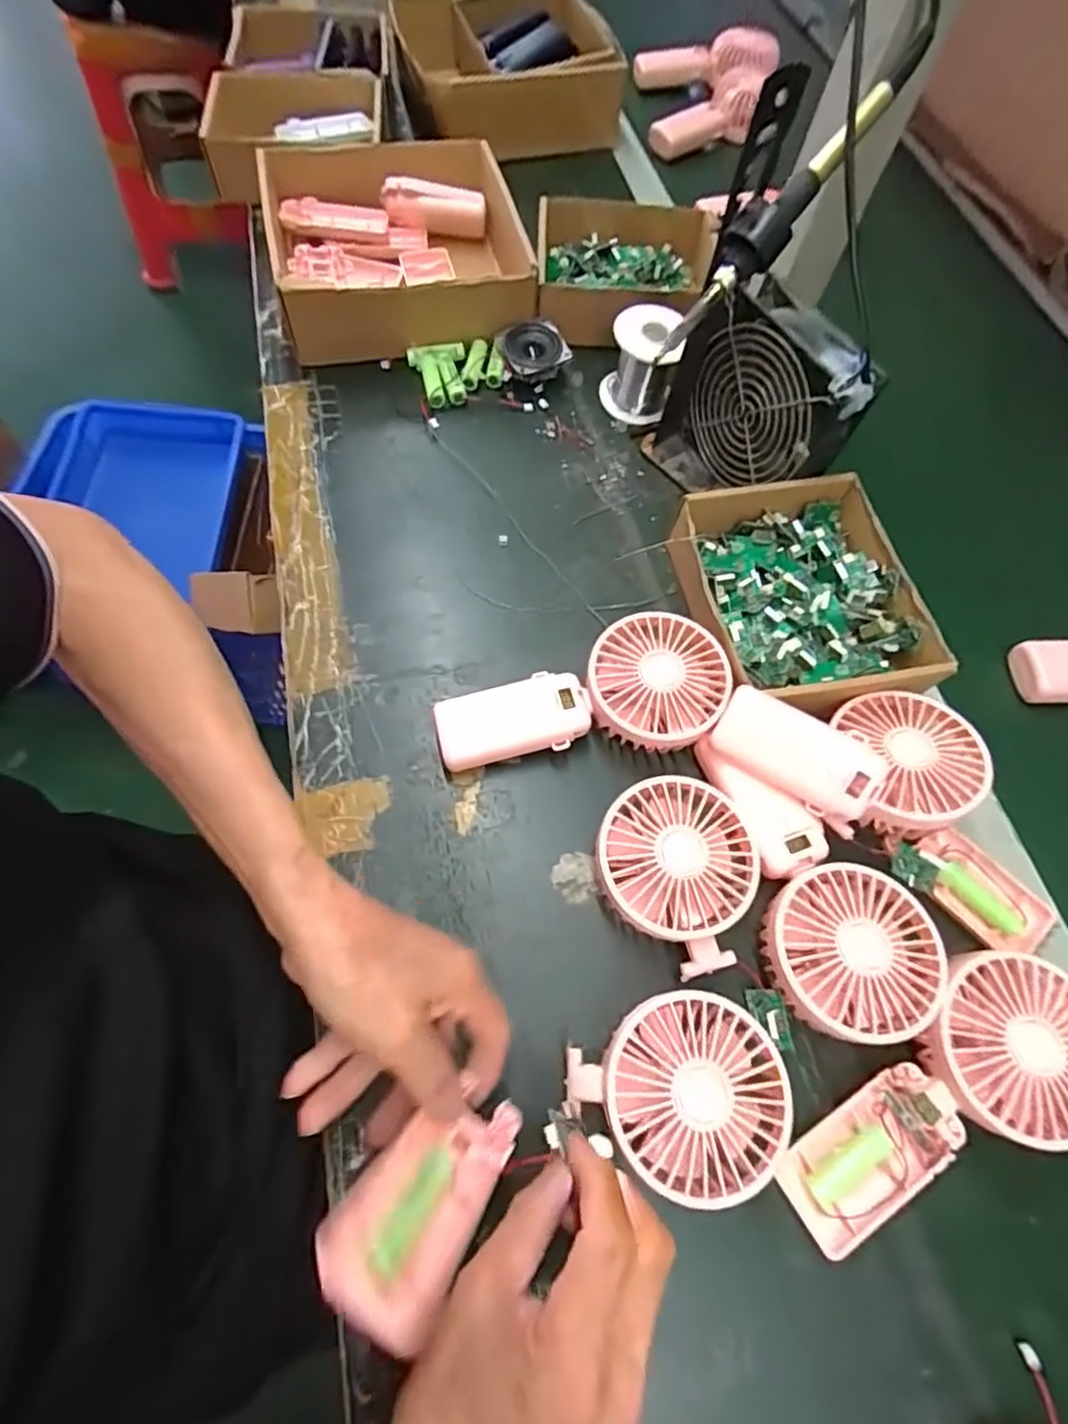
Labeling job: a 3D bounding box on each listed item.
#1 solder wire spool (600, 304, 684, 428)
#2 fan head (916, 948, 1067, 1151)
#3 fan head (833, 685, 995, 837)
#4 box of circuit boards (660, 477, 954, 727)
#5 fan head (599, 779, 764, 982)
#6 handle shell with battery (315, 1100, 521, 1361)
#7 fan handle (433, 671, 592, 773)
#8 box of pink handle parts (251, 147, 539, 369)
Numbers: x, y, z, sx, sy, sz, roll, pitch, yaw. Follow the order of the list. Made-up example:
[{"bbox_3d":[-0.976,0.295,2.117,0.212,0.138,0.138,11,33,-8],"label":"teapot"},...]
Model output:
[{"bbox_3d":[0.088,-0.289,0.525,0.057,0.077,0.057,2,65,-4],"label":"solder wire spool"},{"bbox_3d":[0.252,0.175,0.331,0.087,0.033,0.088,2,65,-4],"label":"fan head"},{"bbox_3d":[0.227,0.025,0.376,0.077,0.031,0.087,-12,66,-7],"label":"fan head"},{"bbox_3d":[0.182,-0.078,0.442,0.149,0.047,0.170,-9,67,-9],"label":"box of circuit boards"},{"bbox_3d":[0.082,0.088,0.365,0.091,0.044,0.091,2,65,-4],"label":"fan head"},{"bbox_3d":[-0.048,0.207,0.274,0.053,0.014,0.094,28,33,12],"label":"handle shell with battery"},{"bbox_3d":[-0.013,0.008,0.405,0.096,0.033,0.047,-13,66,-8],"label":"fan handle"},{"bbox_3d":[-0.118,-0.429,0.581,0.228,0.065,0.214,-9,66,-9],"label":"box of pink handle parts"}]

